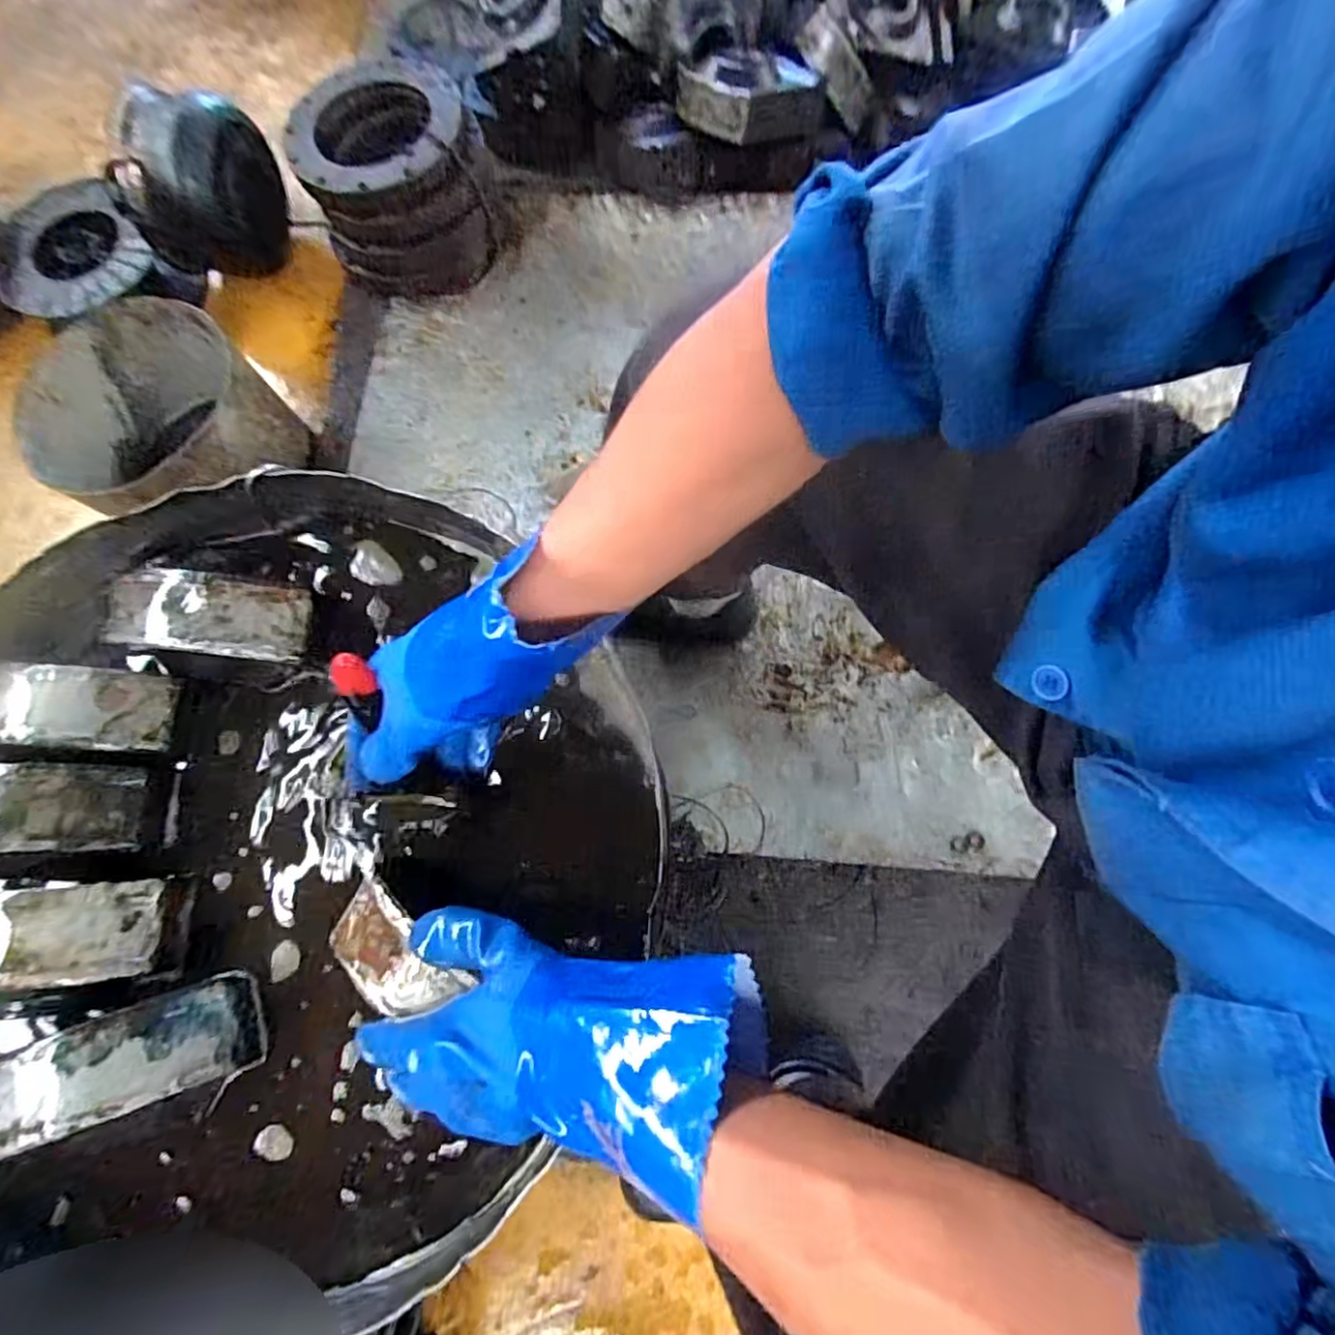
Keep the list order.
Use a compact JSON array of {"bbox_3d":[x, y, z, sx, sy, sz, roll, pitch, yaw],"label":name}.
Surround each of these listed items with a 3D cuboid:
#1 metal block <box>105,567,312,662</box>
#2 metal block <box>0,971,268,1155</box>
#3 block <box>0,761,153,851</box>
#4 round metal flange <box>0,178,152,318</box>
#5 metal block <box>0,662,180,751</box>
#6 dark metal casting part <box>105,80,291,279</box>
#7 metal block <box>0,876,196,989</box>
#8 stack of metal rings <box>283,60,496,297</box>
[{"bbox_3d":[-0.347,-0.040,0.499,0.145,0.030,0.058,6,74,3],"label":"metal block"},{"bbox_3d":[-0.356,0.256,0.427,0.167,0.049,0.072,-14,73,-16],"label":"metal block"},{"bbox_3d":[-0.459,0.100,0.476,0.154,0.037,0.059,-1,74,1],"label":"block"},{"bbox_3d":[-0.898,-0.619,0.994,0.218,0.041,0.243,-37,77,-9],"label":"round metal flange"},{"bbox_3d":[-0.449,0.028,0.490,0.158,0.033,0.058,3,74,2],"label":"metal block"},{"bbox_3d":[-0.688,-0.716,1.011,0.197,0.224,0.144,-13,74,-3],"label":"dark metal casting part"},{"bbox_3d":[-0.416,0.180,0.449,0.152,0.048,0.065,0,73,-12],"label":"metal block"},{"bbox_3d":[-0.395,-0.717,1.003,0.253,0.182,0.274,-13,74,-3],"label":"stack of metal rings"}]

